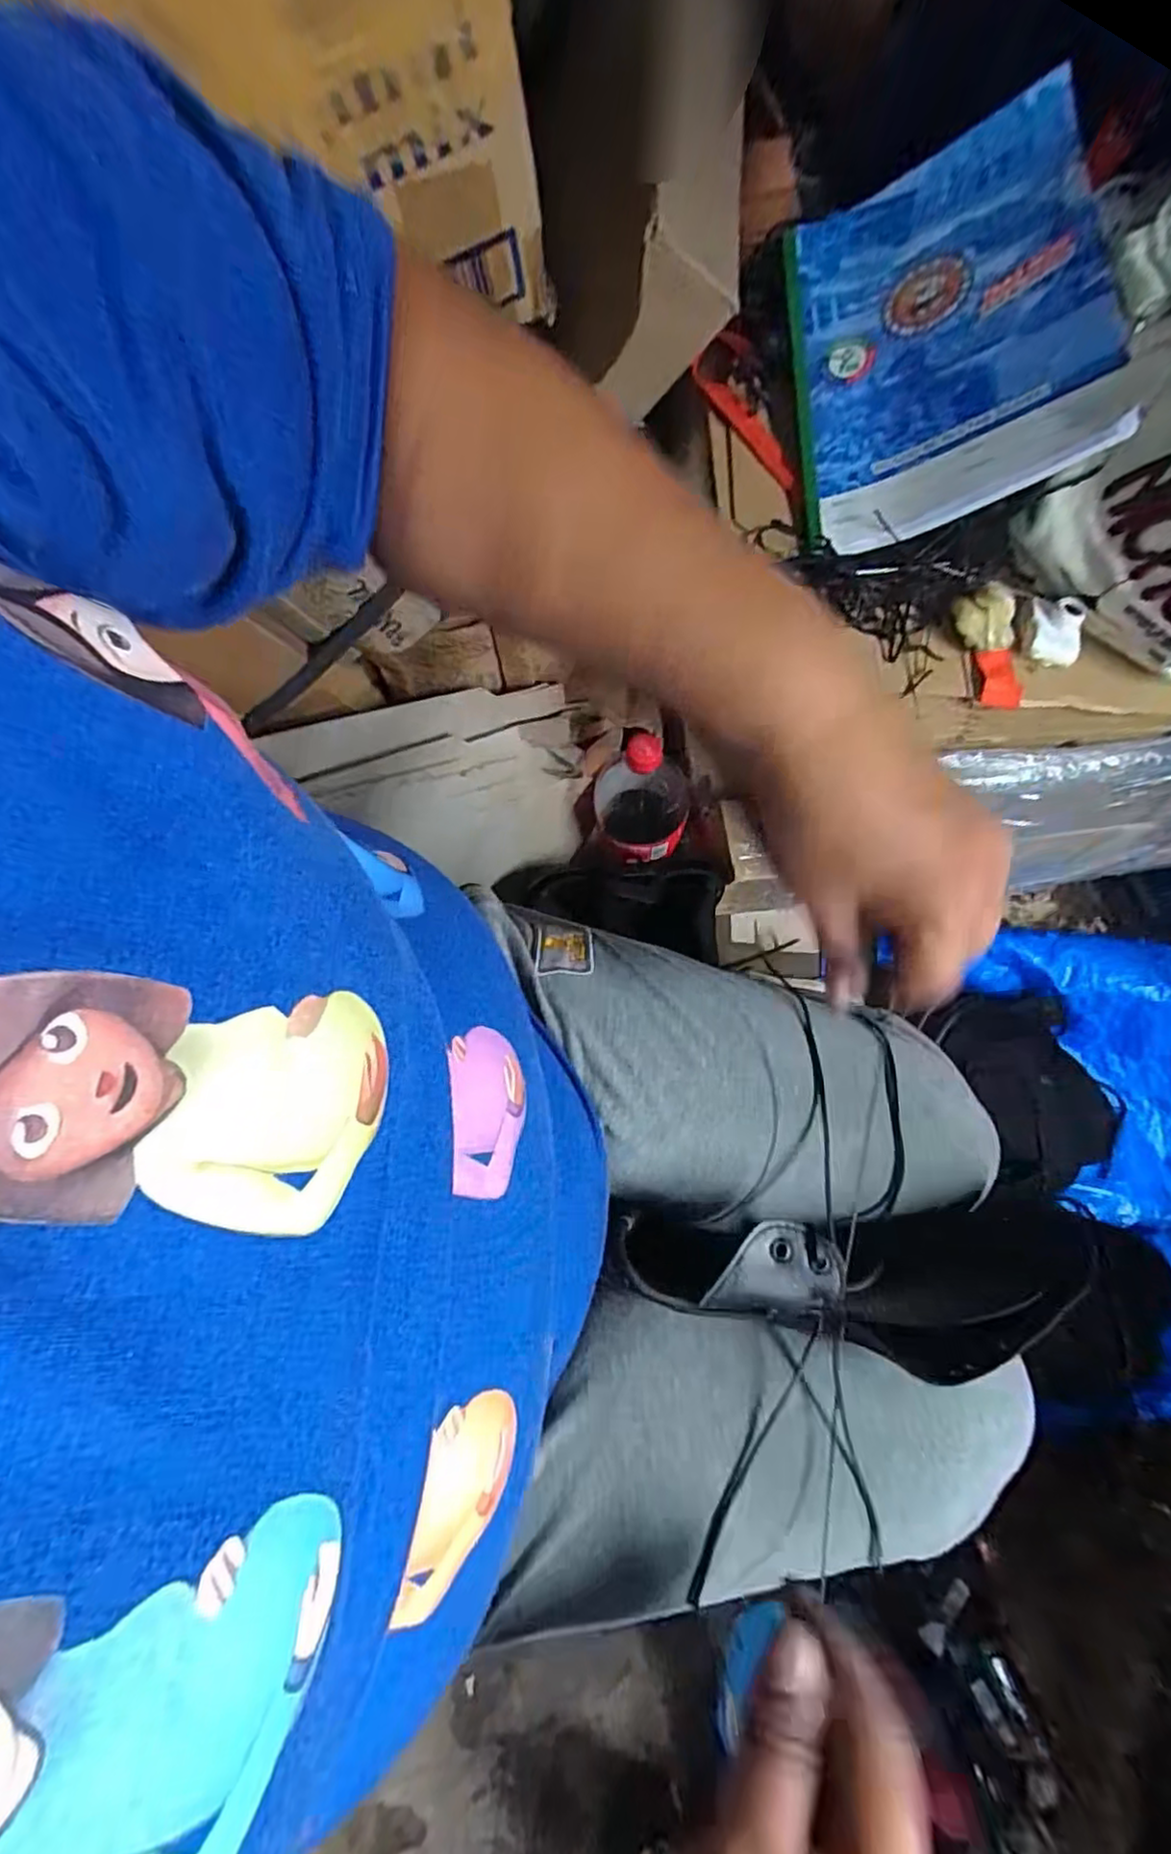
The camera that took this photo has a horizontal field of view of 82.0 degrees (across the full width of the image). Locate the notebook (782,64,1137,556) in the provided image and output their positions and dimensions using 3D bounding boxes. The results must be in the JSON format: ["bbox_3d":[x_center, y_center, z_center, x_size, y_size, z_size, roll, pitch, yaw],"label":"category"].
[{"bbox_3d":[0.210,-0.356,0.407,0.160,0.020,0.236,-6,80,28],"label":"notebook"}]

